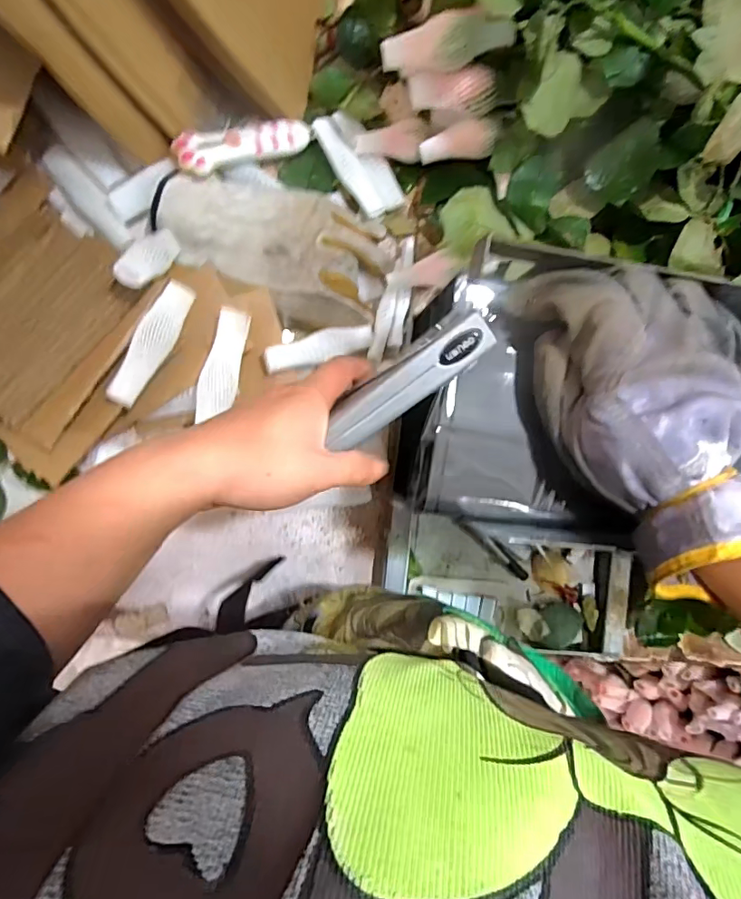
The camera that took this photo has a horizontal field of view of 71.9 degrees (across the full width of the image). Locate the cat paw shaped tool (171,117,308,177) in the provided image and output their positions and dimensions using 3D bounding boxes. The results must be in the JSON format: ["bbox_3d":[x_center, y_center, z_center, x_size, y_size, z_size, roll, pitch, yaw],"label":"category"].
[{"bbox_3d":[-0.101,-0.247,0.413,0.109,0.009,0.033,-24,94,-20],"label":"cat paw shaped tool"}]

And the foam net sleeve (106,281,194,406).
[{"bbox_3d":[-0.153,-0.074,0.357,0.023,0.012,0.093,27,87,-7],"label":"foam net sleeve"}]

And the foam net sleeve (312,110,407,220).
[{"bbox_3d":[-0.009,-0.240,0.428,0.045,0.022,0.091,-33,97,-8],"label":"foam net sleeve"}]

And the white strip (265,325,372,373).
[{"bbox_3d":[-0.039,-0.081,0.403,0.090,0.006,0.023,-21,94,-23],"label":"white strip"}]

